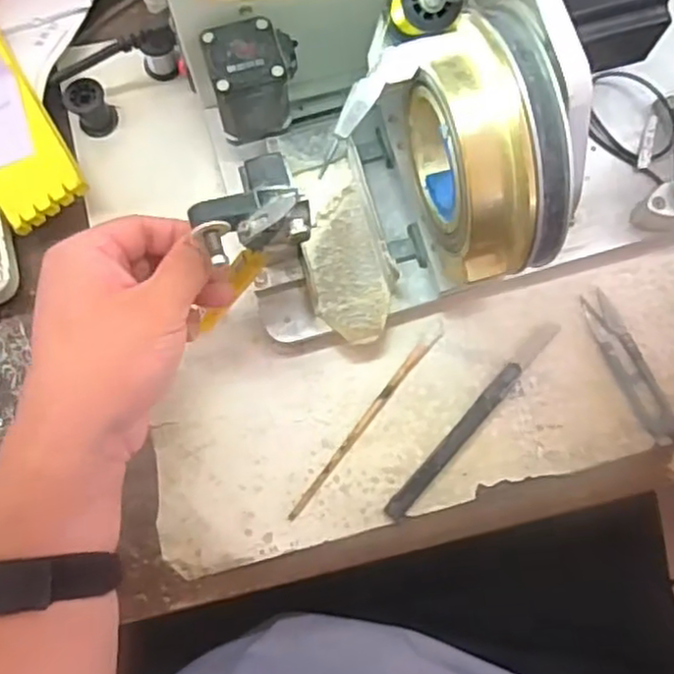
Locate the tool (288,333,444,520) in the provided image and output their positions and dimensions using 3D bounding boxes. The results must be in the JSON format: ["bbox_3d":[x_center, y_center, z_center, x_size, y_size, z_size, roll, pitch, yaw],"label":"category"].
[{"bbox_3d":[0.017,0.054,0.451,0.010,0.006,0.150,39,80,7],"label":"tool"}]

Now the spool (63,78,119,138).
[{"bbox_3d":[-0.170,-0.158,0.482,0.027,0.037,0.026,0,78,-1],"label":"spool"}]

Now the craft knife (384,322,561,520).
[{"bbox_3d":[0.090,0.051,0.456,0.015,0.008,0.167,41,80,7],"label":"craft knife"}]

